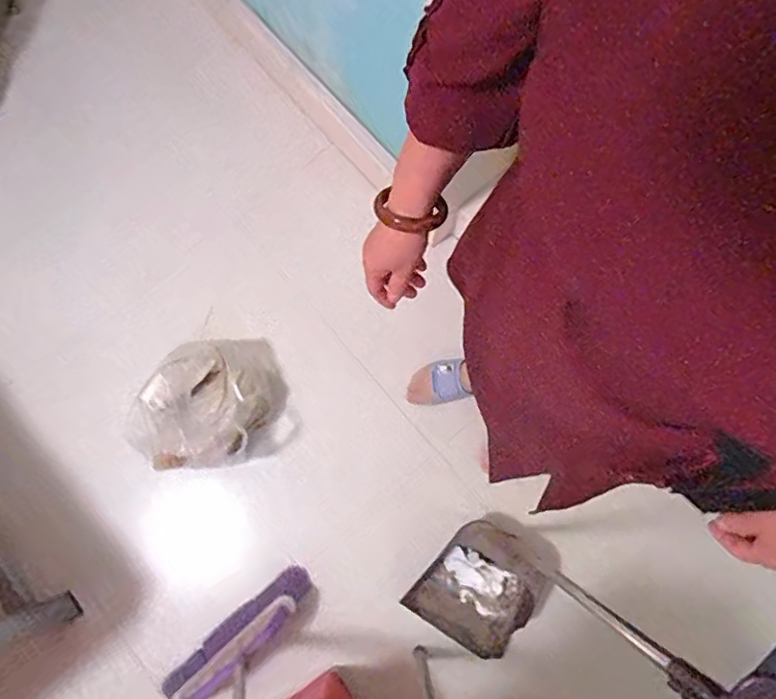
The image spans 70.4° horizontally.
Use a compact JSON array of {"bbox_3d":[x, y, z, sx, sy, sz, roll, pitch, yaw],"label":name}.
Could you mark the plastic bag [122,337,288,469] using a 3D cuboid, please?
[{"bbox_3d":[-0.400,0.116,1.217,0.264,0.115,0.350,36,80,8],"label":"plastic bag"}]

